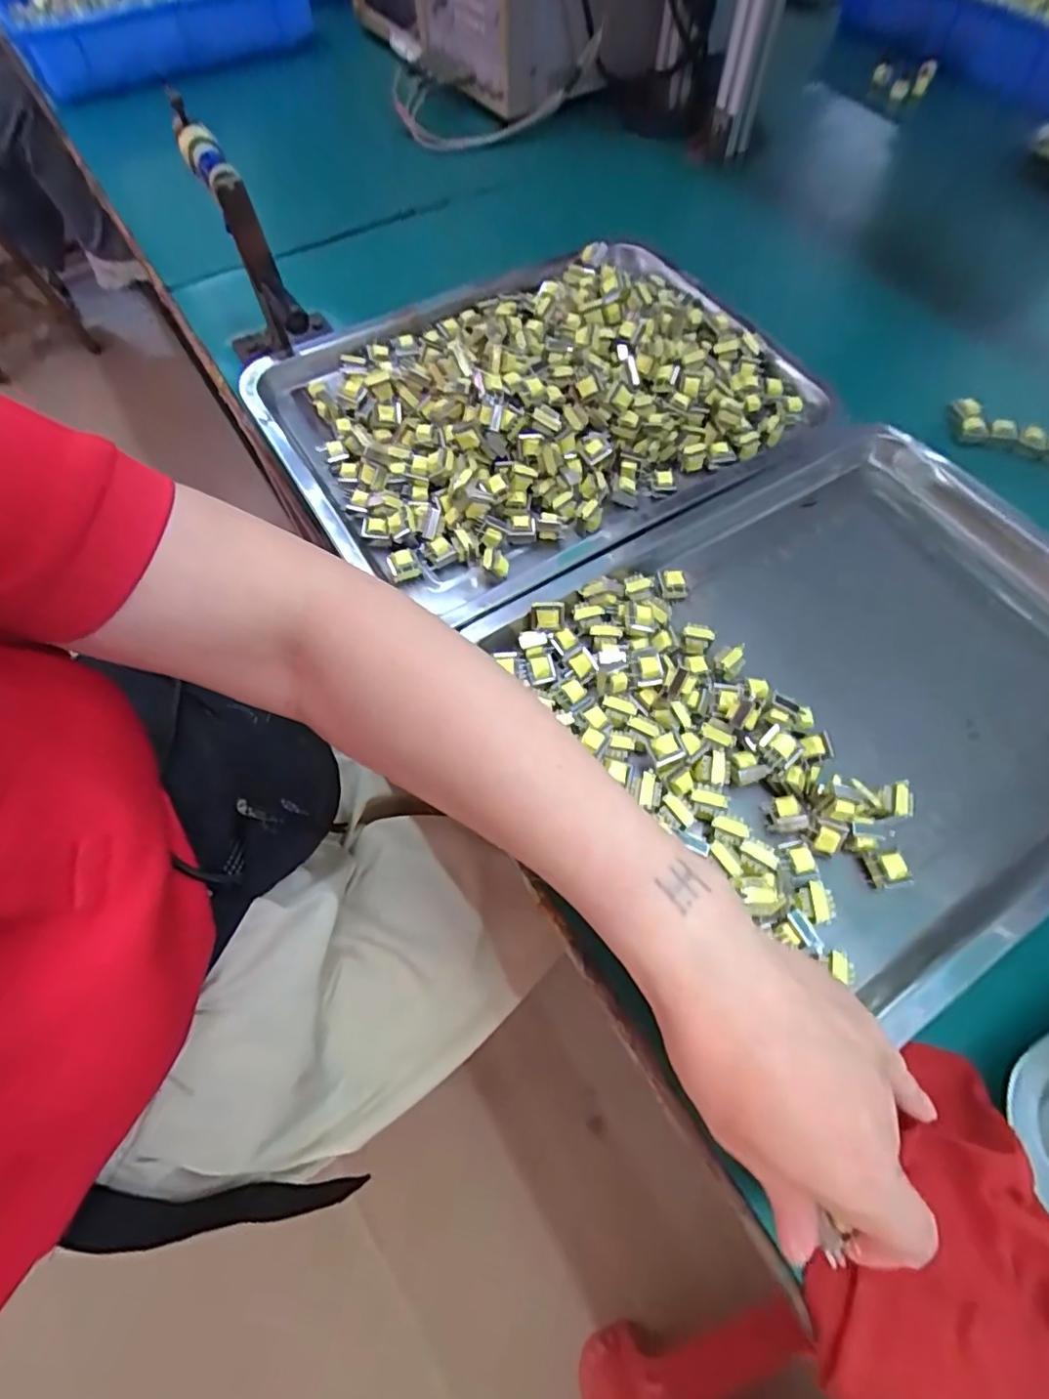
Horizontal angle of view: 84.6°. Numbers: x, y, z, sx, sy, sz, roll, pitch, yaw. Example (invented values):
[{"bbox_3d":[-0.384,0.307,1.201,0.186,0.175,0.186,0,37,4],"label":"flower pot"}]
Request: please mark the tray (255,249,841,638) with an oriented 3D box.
[{"bbox_3d":[0.011,-0.238,0.435,0.380,0.038,0.285,-30,67,-13],"label":"tray"}]

